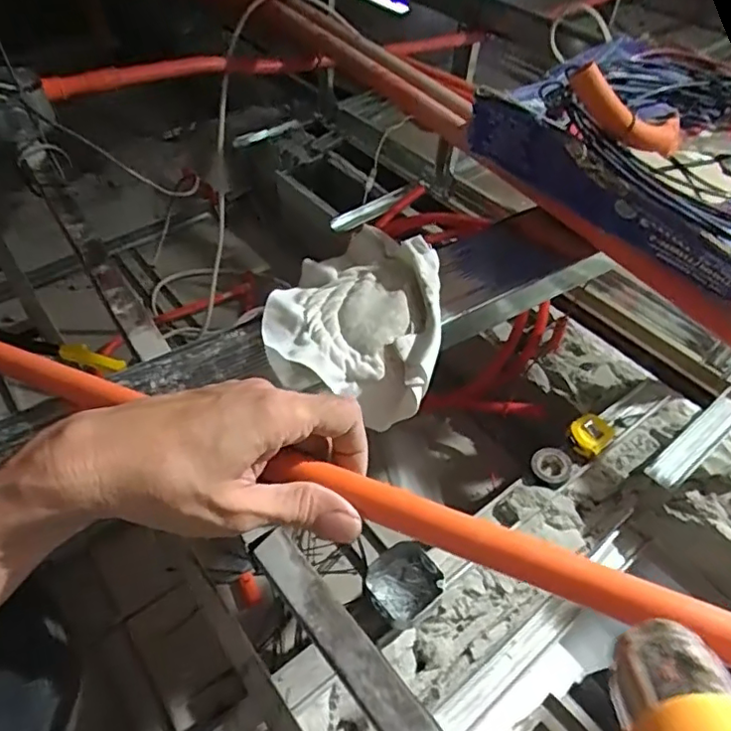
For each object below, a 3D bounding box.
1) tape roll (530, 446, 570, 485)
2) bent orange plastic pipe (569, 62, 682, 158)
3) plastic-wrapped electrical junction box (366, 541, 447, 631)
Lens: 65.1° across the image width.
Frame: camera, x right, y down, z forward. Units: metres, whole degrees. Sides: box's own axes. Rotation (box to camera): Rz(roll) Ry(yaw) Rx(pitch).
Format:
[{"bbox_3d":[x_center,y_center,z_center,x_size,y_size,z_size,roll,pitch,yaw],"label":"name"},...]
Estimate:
[{"bbox_3d":[0.281,0.152,0.866,0.056,0.018,0.056,-3,65,7],"label":"tape roll"},{"bbox_3d":[0.204,-0.191,0.440,0.145,0.031,0.030,3,42,-37],"label":"bent orange plastic pipe"},{"bbox_3d":[0.054,0.276,0.735,0.092,0.051,0.089,-29,56,-23],"label":"plastic-wrapped electrical junction box"}]

